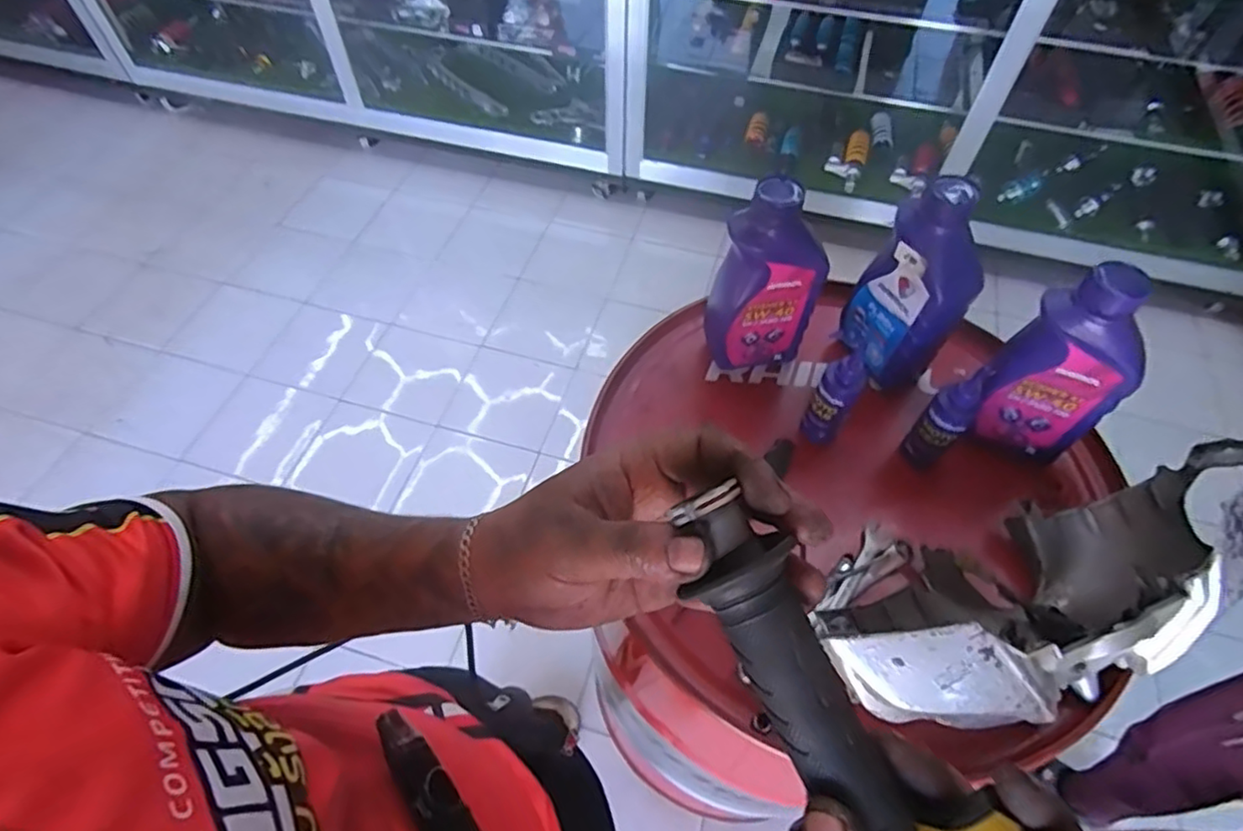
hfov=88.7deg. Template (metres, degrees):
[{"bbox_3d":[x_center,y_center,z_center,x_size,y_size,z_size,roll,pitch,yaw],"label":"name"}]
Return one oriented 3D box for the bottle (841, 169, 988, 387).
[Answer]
[{"bbox_3d":[0.312,-0.137,0.680,0.069,0.220,0.106,-14,57,-10],"label":"bottle"}]

